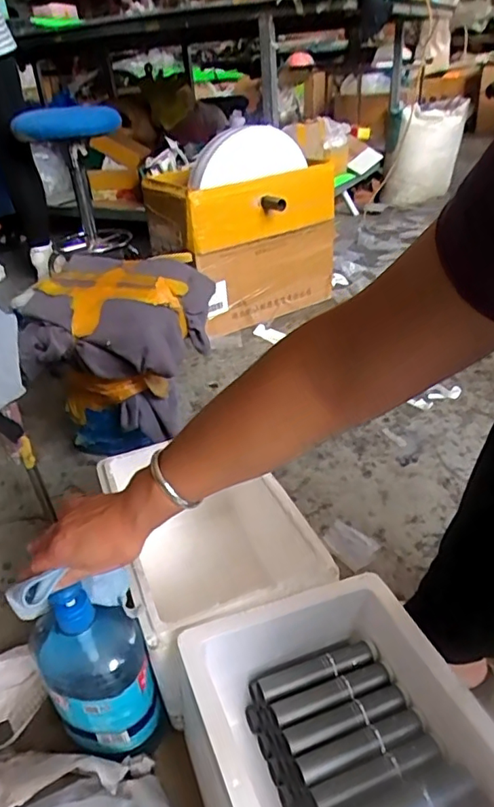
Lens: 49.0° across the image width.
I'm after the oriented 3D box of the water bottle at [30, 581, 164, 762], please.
[{"bbox_3d":[-0.155,0.266,0.553,0.104,0.207,0.087,-16,34,-18],"label":"water bottle"}]

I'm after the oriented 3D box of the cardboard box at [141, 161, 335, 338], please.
[{"bbox_3d":[0.005,-0.478,1.592,0.557,0.399,0.279,-22,37,-26],"label":"cardboard box"}]

